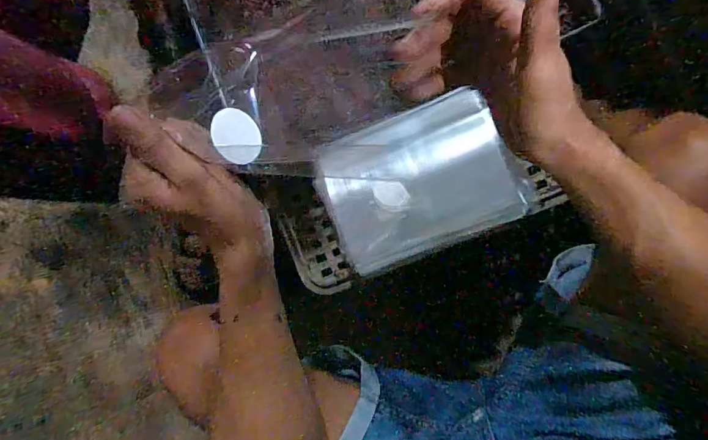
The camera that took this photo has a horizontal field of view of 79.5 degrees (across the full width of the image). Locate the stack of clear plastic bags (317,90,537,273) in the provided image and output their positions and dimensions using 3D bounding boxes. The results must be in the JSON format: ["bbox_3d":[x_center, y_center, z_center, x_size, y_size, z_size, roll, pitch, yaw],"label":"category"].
[{"bbox_3d":[0.074,-0.048,0.509,0.219,0.026,0.167,-23,87,9],"label":"stack of clear plastic bags"}]

